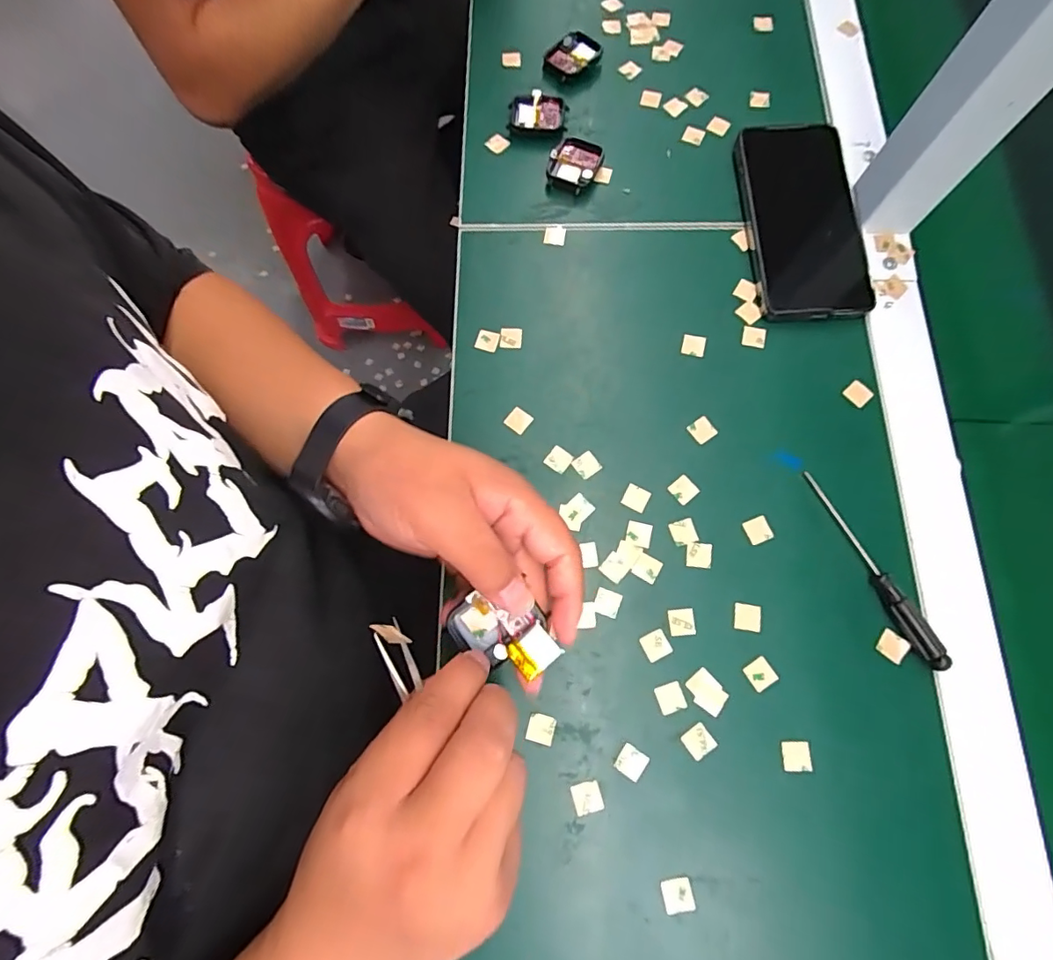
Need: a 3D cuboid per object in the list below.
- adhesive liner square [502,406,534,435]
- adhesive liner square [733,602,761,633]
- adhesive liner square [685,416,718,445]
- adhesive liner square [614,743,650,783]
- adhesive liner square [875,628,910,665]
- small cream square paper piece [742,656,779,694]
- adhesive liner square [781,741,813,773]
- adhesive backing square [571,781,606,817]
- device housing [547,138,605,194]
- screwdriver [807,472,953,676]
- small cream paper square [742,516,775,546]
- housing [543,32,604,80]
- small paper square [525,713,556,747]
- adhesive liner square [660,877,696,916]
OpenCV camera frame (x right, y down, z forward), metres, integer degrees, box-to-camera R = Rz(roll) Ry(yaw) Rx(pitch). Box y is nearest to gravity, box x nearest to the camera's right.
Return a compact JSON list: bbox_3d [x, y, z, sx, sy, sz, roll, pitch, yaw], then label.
[{"bbox_3d":[-0.006,-0.042,0.351,0.016,0.004,0.016,38,79,10],"label":"adhesive liner square"},{"bbox_3d":[0.137,0.085,0.315,0.016,0.004,0.016,9,76,6],"label":"adhesive liner square"},{"bbox_3d":[0.121,-0.034,0.349,0.016,0.004,0.016,-38,82,-2],"label":"adhesive liner square"},{"bbox_3d":[0.061,0.164,0.295,0.016,0.004,0.016,33,77,10],"label":"adhesive liner square"},{"bbox_3d":[0.222,0.101,0.307,0.016,0.004,0.016,36,78,10],"label":"adhesive liner square"},{"bbox_3d":[0.141,0.117,0.305,0.015,0.004,0.017,-35,77,-8],"label":"small cream square paper piece"},{"bbox_3d":[0.157,0.160,0.294,0.016,0.004,0.016,-1,76,3],"label":"adhesive liner square"},{"bbox_3d":[0.035,0.182,0.291,0.015,0.004,0.016,-17,73,-4],"label":"adhesive backing square"},{"bbox_3d":[0.038,-0.248,0.400,0.038,0.009,0.045,22,76,7],"label":"device housing"},{"bbox_3d":[0.214,0.053,0.314,0.011,0.014,0.131,-24,76,-6],"label":"screwdriver"},{"bbox_3d":[0.150,0.033,0.329,0.015,0.004,0.017,-26,84,0],"label":"small cream paper square"},{"bbox_3d":[0.039,-0.358,0.431,0.042,0.012,0.037,-42,78,-10],"label":"housing"},{"bbox_3d":[0.008,0.148,0.301,0.016,0.004,0.016,16,74,0],"label":"small paper square"},{"bbox_3d":[0.083,0.228,0.277,0.016,0.004,0.017,-9,72,-5],"label":"adhesive liner square"}]

